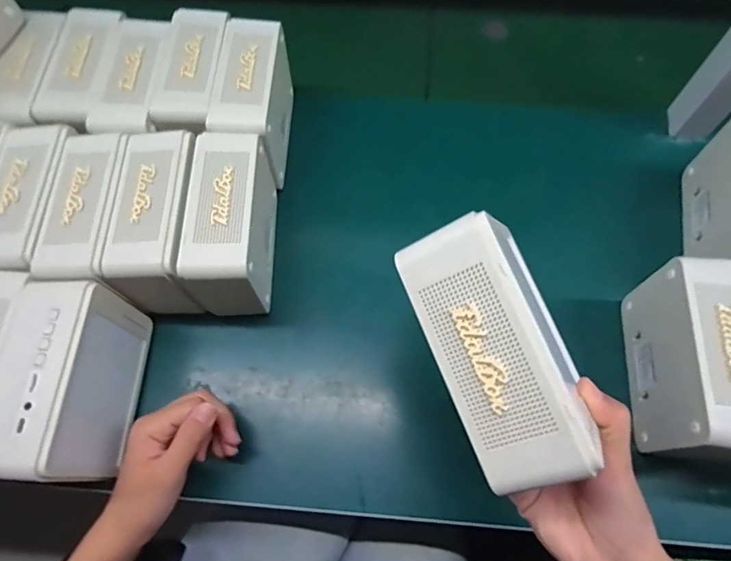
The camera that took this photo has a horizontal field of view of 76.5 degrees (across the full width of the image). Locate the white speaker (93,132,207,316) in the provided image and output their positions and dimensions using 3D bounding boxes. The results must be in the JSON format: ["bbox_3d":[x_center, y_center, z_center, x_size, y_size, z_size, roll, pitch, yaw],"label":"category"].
[{"bbox_3d":[-0.177,-0.046,0.416,0.060,0.092,0.146,1,65,1],"label":"white speaker"}]

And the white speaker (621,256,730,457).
[{"bbox_3d":[0.252,0.065,0.360,0.053,0.098,0.138,6,66,3],"label":"white speaker"}]

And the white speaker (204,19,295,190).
[{"bbox_3d":[-0.109,-0.172,0.478,0.054,0.114,0.136,3,65,2],"label":"white speaker"}]

